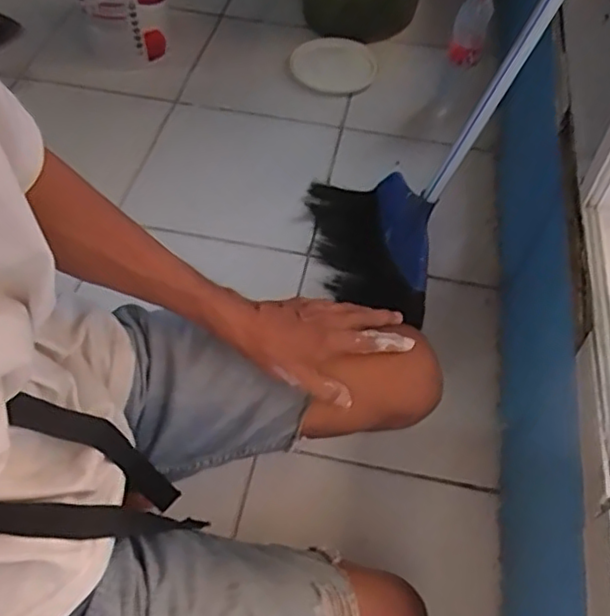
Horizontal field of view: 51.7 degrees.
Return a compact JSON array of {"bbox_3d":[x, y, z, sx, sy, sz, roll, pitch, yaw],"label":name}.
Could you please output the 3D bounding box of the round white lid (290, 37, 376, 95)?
[{"bbox_3d":[0.060,-0.501,1.292,0.170,0.022,0.180,1,53,-1],"label":"round white lid"}]

